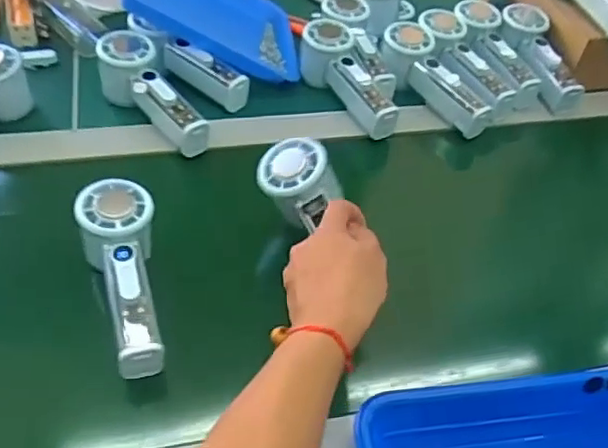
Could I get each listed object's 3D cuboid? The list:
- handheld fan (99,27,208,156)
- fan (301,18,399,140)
[{"bbox_3d":[-0.149,-0.128,0.626,0.056,0.057,0.156,-33,72,-33],"label":"handheld fan"},{"bbox_3d":[0.051,-0.153,0.672,0.047,0.061,0.155,-22,66,-26],"label":"fan"}]

